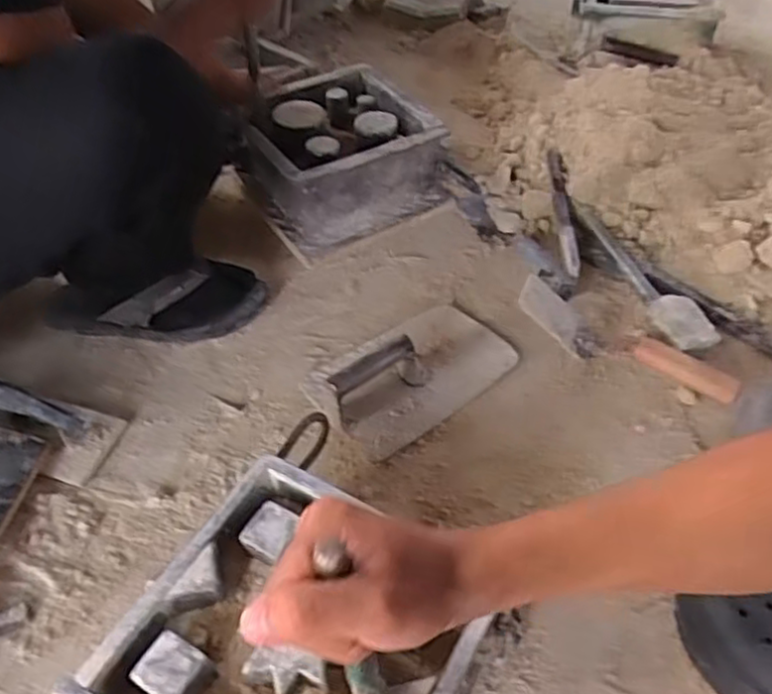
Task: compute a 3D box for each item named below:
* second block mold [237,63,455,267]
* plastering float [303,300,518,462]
[{"bbox_3d":[-0.069,-0.268,0.994,0.238,0.123,0.229,-28,53,-20],"label":"second block mold"},{"bbox_3d":[0.028,0.007,0.783,0.220,0.076,0.141,-34,56,-24],"label":"plastering float"}]

